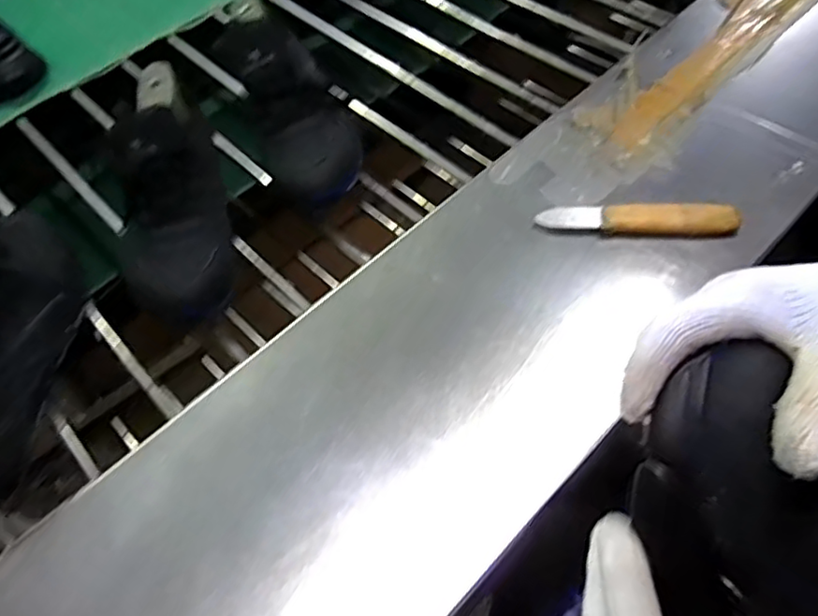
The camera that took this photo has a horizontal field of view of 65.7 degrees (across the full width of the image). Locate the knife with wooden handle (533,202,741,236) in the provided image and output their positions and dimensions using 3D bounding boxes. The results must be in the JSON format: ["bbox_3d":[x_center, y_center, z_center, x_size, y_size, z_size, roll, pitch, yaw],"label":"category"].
[{"bbox_3d":[0.189,-0.075,0.526,0.156,0.021,0.024,6,57,6],"label":"knife with wooden handle"}]

